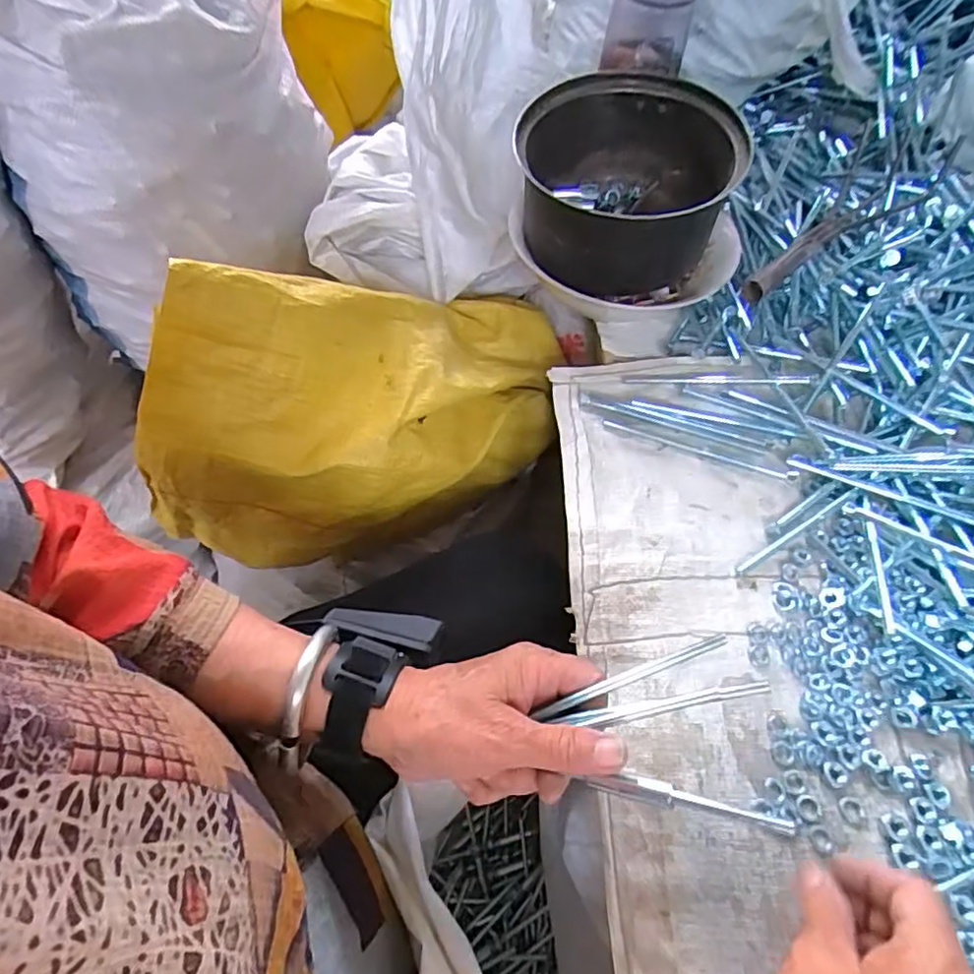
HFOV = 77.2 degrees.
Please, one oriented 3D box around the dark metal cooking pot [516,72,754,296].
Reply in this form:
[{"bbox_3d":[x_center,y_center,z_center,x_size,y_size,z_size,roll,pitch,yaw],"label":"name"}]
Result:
[{"bbox_3d":[0.110,-0.248,0.509,0.168,0.093,0.195,10,60,2],"label":"dark metal cooking pot"}]

